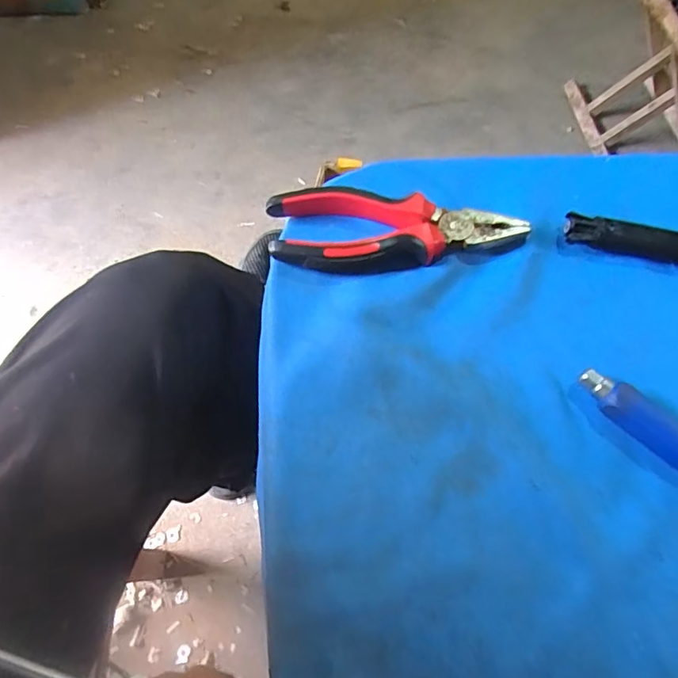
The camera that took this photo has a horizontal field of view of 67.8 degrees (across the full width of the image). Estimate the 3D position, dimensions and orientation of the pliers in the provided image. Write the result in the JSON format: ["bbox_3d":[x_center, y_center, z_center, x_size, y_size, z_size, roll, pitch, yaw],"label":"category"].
[{"bbox_3d":[0.035,-0.070,0.316,0.154,0.018,0.053,-5,64,-3],"label":"pliers"}]

